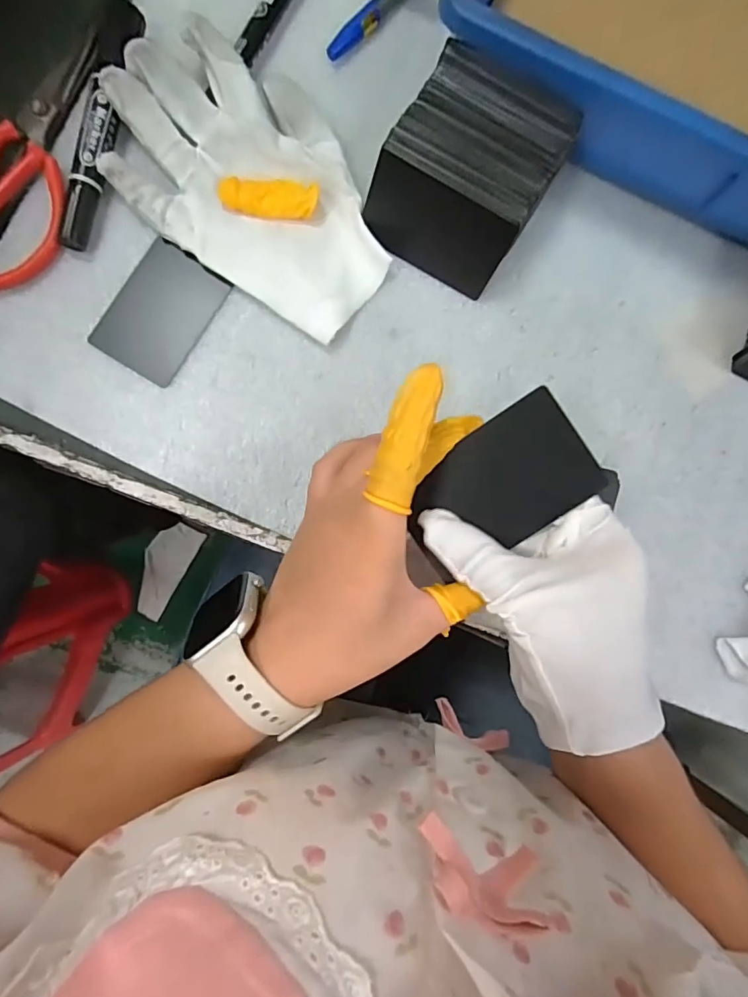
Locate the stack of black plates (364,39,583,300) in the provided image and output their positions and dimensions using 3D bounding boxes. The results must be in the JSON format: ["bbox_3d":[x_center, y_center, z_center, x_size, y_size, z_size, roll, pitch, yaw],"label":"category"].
[{"bbox_3d":[0.054,-0.185,0.295,0.084,0.049,0.099,31,86,-2],"label":"stack of black plates"}]

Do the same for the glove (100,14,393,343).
[{"bbox_3d":[-0.068,-0.186,0.298,0.176,0.024,0.113,33,86,-2],"label":"glove"}]

